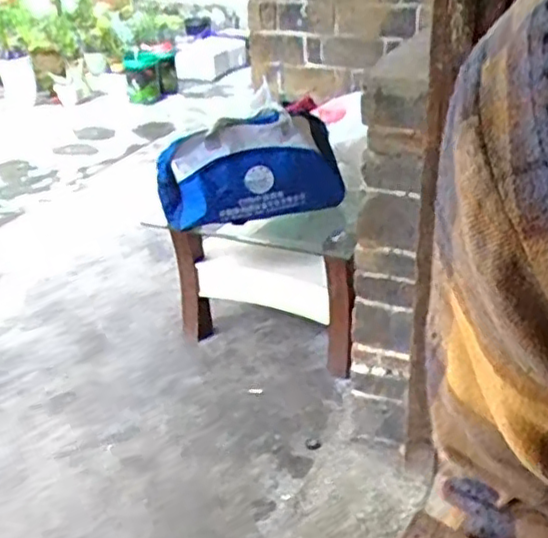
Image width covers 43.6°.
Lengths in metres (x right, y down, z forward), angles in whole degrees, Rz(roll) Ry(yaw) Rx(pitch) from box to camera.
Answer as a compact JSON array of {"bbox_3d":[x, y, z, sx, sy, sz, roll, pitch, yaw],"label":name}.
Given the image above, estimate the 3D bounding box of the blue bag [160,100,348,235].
[{"bbox_3d":[-0.050,-0.273,1.876,0.499,0.303,0.162,-21,34,-29],"label":"blue bag"}]

